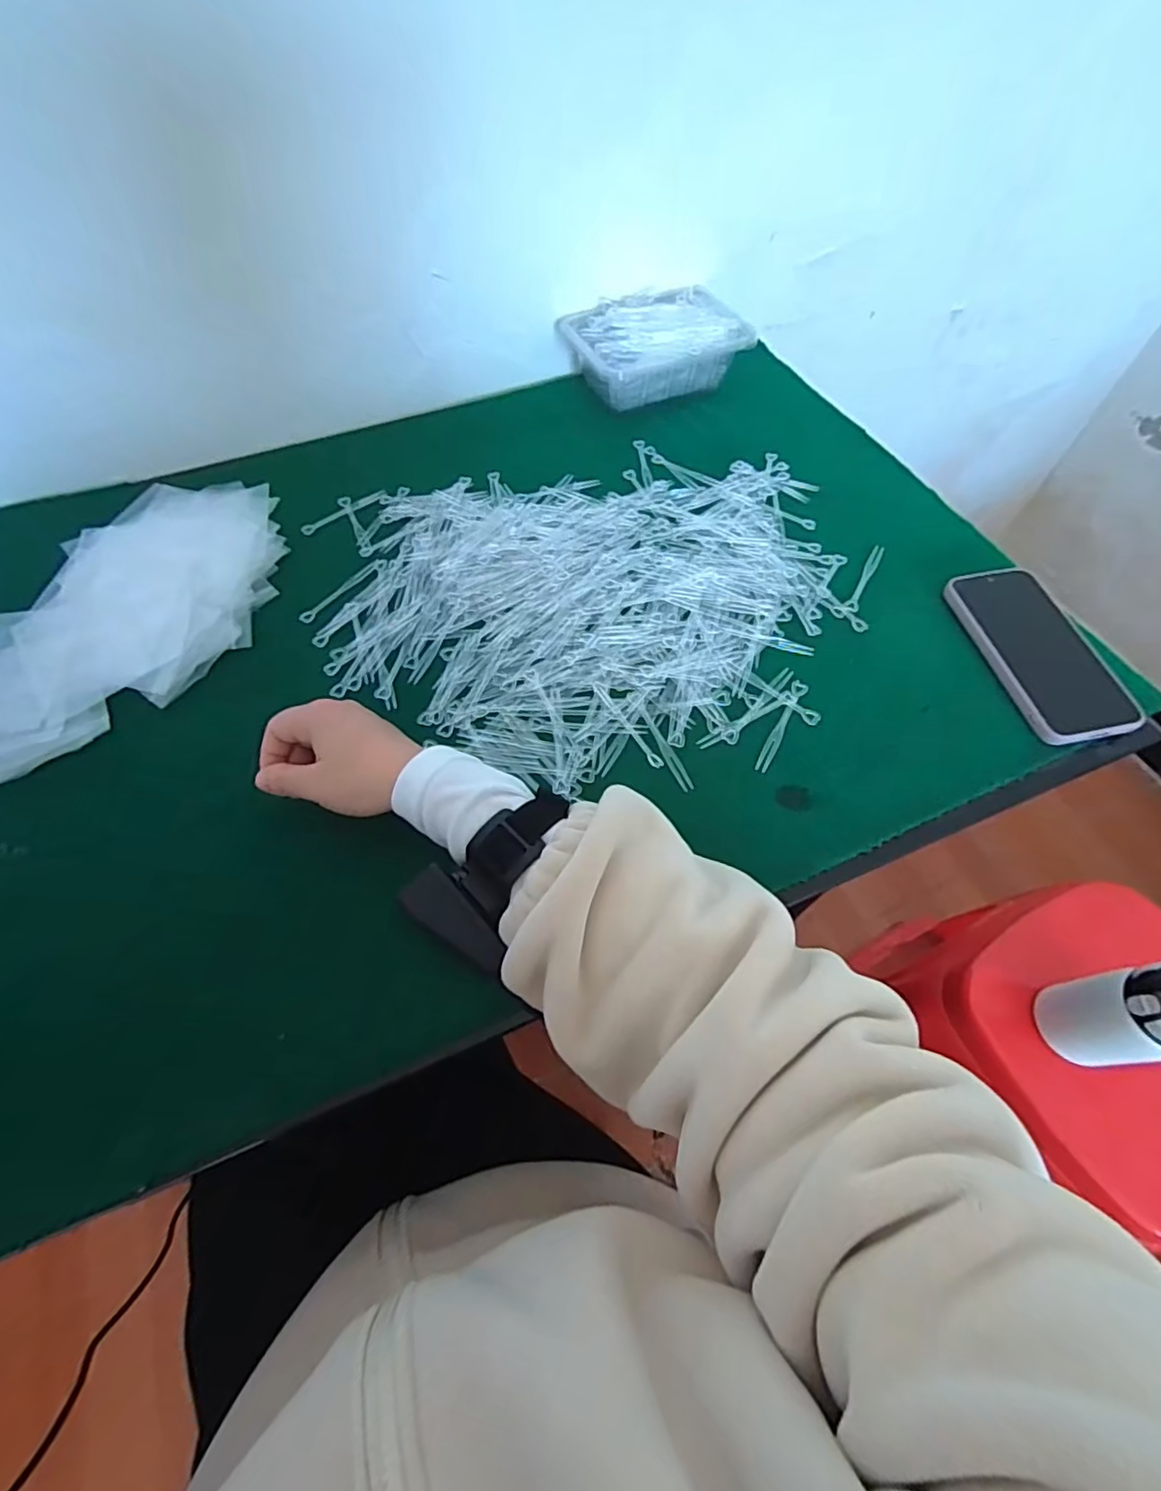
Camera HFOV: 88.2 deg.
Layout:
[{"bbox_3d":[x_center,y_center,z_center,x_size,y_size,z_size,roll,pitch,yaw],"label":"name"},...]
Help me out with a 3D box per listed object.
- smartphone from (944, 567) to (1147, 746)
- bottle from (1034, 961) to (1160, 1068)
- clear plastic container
[{"bbox_3d":[0.353,-0.073,0.463,0.081,0.017,0.157,-10,61,-6],"label":"smartphone"},{"bbox_3d":[0.492,0.244,0.538,0.063,0.165,0.072,-3,60,-2],"label":"bottle"},{"bbox_3d":[0.076,-0.424,0.644,0.170,0.069,0.127,-23,63,-13],"label":"clear plastic container"}]

